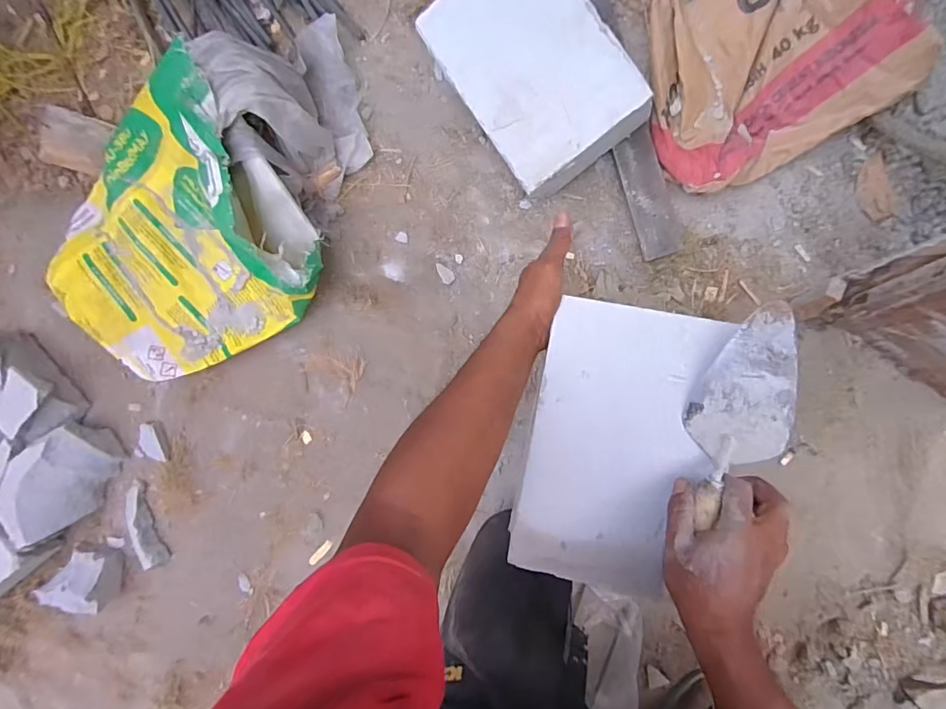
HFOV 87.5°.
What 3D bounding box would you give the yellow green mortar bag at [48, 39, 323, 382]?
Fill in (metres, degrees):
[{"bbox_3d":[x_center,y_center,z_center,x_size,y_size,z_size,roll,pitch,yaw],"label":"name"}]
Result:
[{"bbox_3d":[-0.487,-0.172,0.793,0.456,0.165,0.384,-29,92,9],"label":"yellow green mortar bag"}]

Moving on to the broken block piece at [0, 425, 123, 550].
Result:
[{"bbox_3d":[-0.746,0.229,0.898,0.201,0.102,0.132,-42,90,10],"label":"broken block piece"}]

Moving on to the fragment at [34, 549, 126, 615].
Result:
[{"bbox_3d":[-0.721,0.427,0.917,0.133,0.076,0.107,-37,91,10],"label":"fragment"}]

